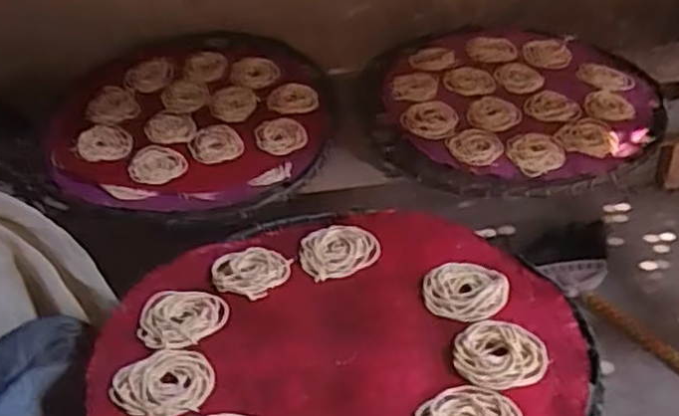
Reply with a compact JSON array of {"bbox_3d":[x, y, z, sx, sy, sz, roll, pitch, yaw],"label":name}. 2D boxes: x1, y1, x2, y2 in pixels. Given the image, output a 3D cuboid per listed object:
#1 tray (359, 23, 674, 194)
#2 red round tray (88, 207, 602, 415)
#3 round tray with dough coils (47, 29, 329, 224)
[{"bbox_3d":[0.233,-0.145,0.991,0.405,0.042,0.397,-1,44,1],"label":"tray"},{"bbox_3d":[0.007,0.101,0.547,0.343,0.031,0.339,-5,31,3],"label":"red round tray"},{"bbox_3d":[-0.213,-0.119,0.964,0.386,0.049,0.397,0,46,0],"label":"round tray with dough coils"}]

